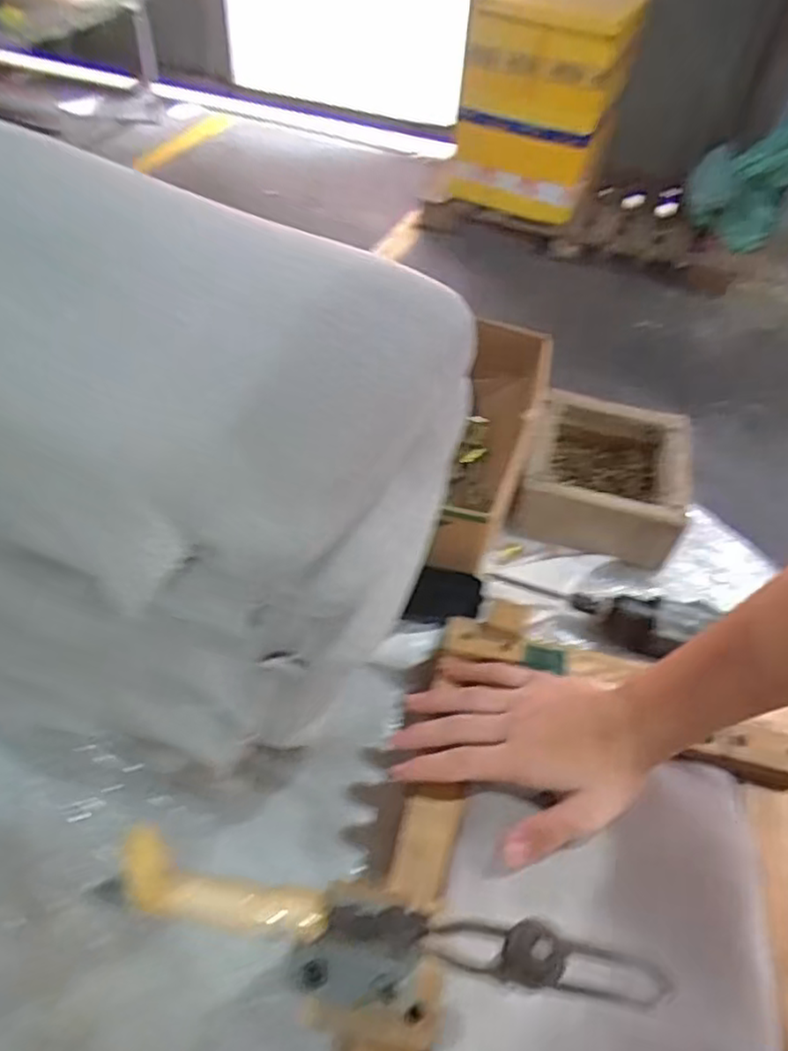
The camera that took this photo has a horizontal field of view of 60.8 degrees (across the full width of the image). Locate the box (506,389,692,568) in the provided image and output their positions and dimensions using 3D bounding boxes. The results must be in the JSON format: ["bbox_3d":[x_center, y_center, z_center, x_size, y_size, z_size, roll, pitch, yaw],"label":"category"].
[{"bbox_3d":[0.223,-0.053,0.719,0.164,0.074,0.167,15,51,8],"label":"box"}]

